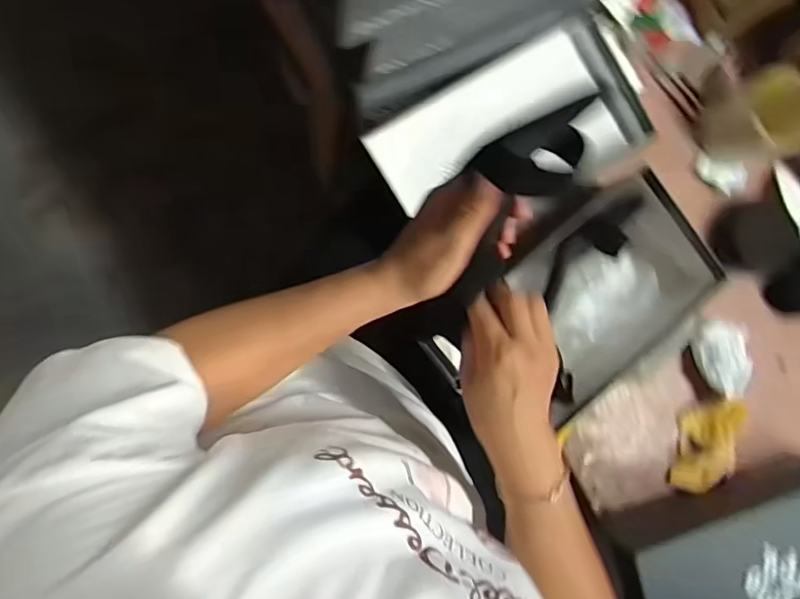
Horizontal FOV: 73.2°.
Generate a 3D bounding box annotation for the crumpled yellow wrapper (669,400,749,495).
[{"bbox_3d":[0.378,0.179,0.651,0.073,0.056,0.113,1,90,-8],"label":"crumpled yellow wrapper"}]

